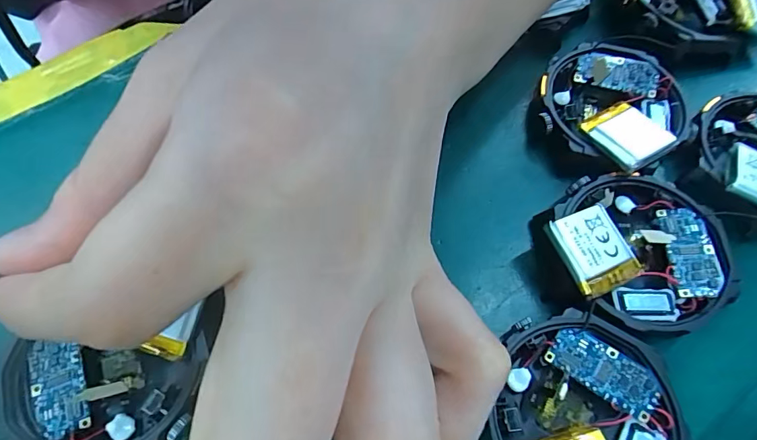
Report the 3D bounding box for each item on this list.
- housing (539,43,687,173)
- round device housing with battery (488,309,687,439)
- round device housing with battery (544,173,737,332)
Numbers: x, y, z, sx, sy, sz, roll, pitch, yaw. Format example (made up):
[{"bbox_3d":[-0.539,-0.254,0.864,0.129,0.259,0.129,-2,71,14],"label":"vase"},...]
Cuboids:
[{"bbox_3d":[0.080,-0.042,0.156,0.050,0.012,0.048,1,66,-1],"label":"housing"},{"bbox_3d":[0.051,0.050,0.112,0.043,0.012,0.052,16,66,5],"label":"round device housing with battery"},{"bbox_3d":[0.074,0.007,0.134,0.050,0.013,0.047,1,66,-1],"label":"round device housing with battery"}]

